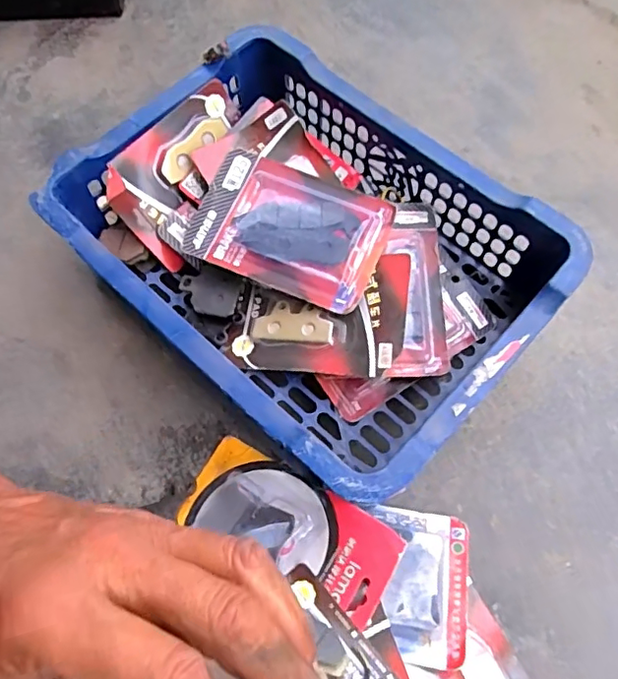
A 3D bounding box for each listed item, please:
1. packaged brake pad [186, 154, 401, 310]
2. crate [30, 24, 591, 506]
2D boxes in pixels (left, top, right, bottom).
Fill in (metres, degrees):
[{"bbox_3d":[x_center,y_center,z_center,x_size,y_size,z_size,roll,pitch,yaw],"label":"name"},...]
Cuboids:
[{"bbox_3d":[-0.017,-0.096,0.472,0.157,0.018,0.108,21,70,11],"label":"packaged brake pad"},{"bbox_3d":[-0.003,-0.064,0.482,0.355,0.127,0.261,40,74,17],"label":"crate"}]

